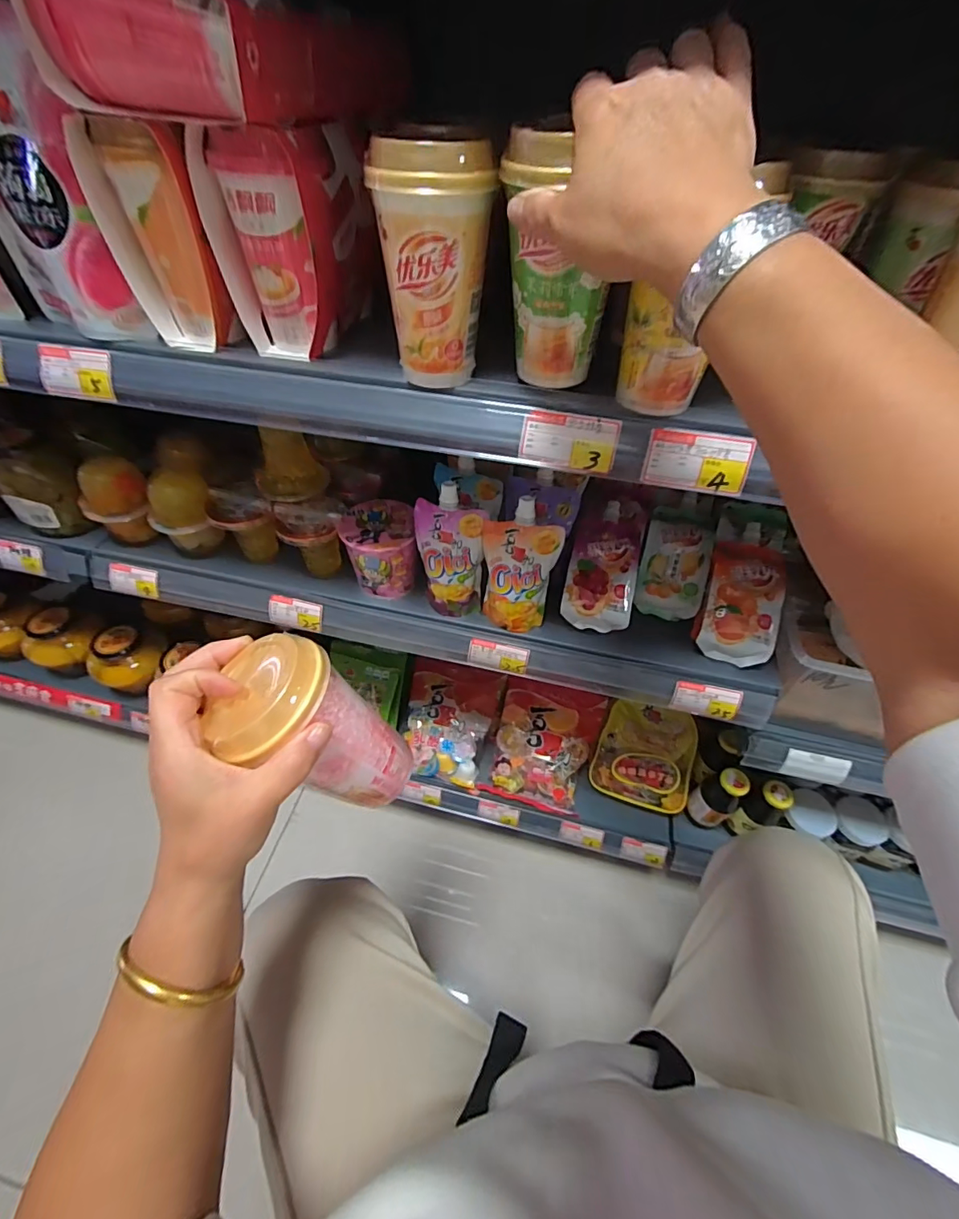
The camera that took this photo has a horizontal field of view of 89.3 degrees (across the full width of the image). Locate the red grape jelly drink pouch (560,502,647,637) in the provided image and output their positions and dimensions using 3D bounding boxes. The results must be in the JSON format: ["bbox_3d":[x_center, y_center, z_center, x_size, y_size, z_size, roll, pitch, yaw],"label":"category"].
[{"bbox_3d":[0.153,-0.057,0.591,0.087,0.032,0.162,11,75,4],"label":"red grape jelly drink pouch"}]

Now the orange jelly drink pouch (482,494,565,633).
[{"bbox_3d":[0.042,-0.043,0.534,0.080,0.164,0.035,8,50,4],"label":"orange jelly drink pouch"}]

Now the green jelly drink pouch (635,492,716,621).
[{"bbox_3d":[0.244,-0.061,0.611,0.074,0.036,0.147,14,82,12],"label":"green jelly drink pouch"}]

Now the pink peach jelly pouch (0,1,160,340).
[{"bbox_3d":[-0.343,-0.318,0.371,0.141,0.177,0.048,16,51,10],"label":"pink peach jelly pouch"}]

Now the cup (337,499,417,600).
[{"bbox_3d":[-0.122,-0.072,0.604,0.085,0.090,0.091,2,50,-2],"label":"cup"}]

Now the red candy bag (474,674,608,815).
[{"bbox_3d":[0.110,0.236,0.836,0.168,0.038,0.197,16,82,4],"label":"red candy bag"}]

